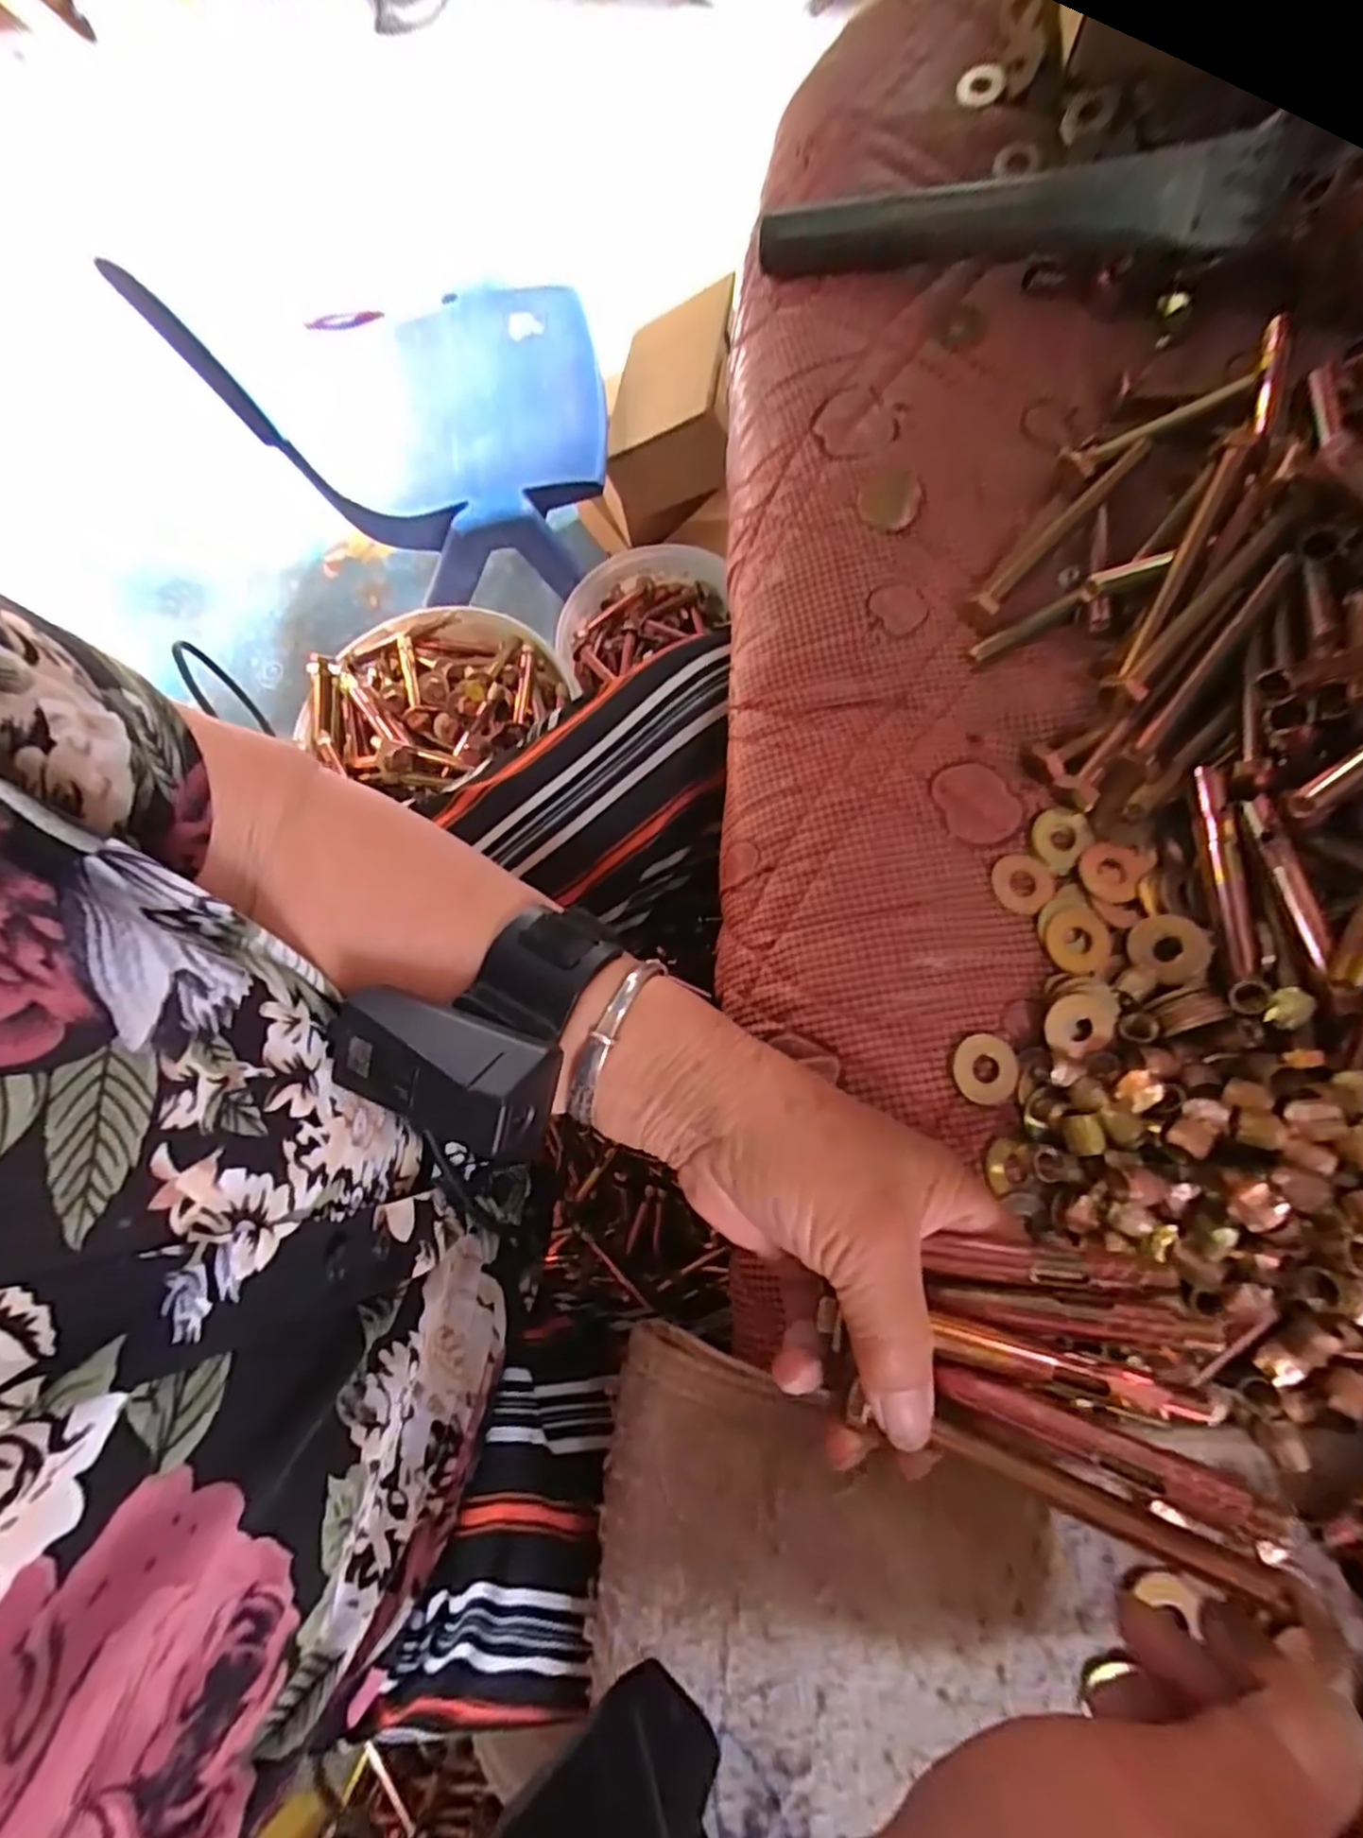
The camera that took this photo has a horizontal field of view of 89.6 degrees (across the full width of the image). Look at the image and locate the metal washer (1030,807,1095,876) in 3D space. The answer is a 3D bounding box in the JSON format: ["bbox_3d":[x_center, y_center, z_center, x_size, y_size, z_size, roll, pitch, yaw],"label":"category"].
[{"bbox_3d":[0.152,-0.034,0.274,0.022,0.006,0.028,39,74,13],"label":"metal washer"}]

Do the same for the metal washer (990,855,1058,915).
[{"bbox_3d":[0.134,-0.015,0.268,0.024,0.004,0.025,0,69,0],"label":"metal washer"}]

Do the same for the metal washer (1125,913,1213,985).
[{"bbox_3d":[0.182,0.011,0.257,0.026,0.004,0.024,-3,81,24],"label":"metal washer"}]

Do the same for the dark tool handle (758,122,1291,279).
[{"bbox_3d":[0.142,-0.323,0.320,0.219,0.033,0.026,13,69,20],"label":"dark tool handle"}]

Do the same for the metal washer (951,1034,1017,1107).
[{"bbox_3d":[0.111,0.055,0.249,0.025,0.005,0.024,3,69,1],"label":"metal washer"}]

